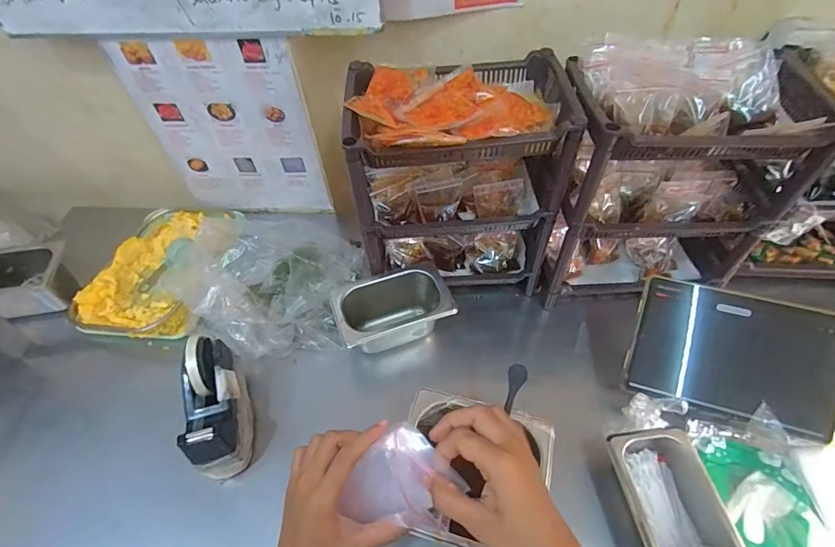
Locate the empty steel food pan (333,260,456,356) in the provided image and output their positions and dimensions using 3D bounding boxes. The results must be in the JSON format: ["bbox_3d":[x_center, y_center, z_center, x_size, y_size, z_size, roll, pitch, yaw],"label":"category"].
[{"bbox_3d":[-0.041,0.057,0.678,0.174,0.089,0.114,-16,54,-10],"label":"empty steel food pan"}]

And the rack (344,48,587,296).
[{"bbox_3d":[0.061,-0.135,0.660,0.281,0.322,0.182,-2,53,1],"label":"rack"}]

